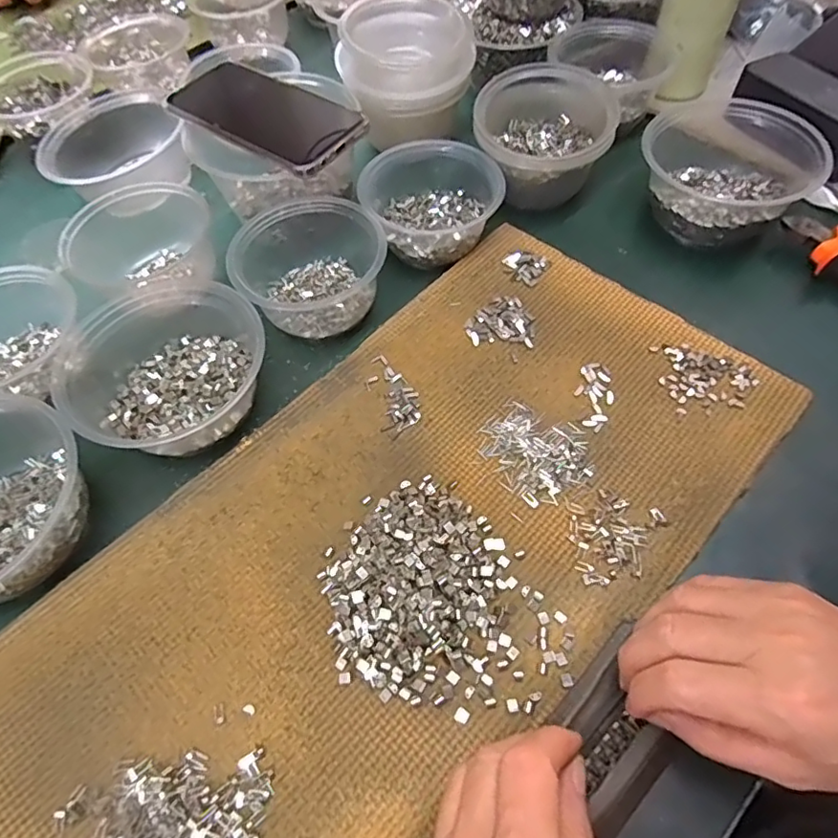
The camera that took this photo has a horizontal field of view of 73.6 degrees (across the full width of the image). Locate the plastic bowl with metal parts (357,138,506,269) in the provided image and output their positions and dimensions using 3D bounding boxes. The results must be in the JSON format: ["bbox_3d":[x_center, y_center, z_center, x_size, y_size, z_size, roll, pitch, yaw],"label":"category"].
[{"bbox_3d":[0.010,-0.185,0.473,0.115,0.052,0.104,-13,60,-6],"label":"plastic bowl with metal parts"}]

